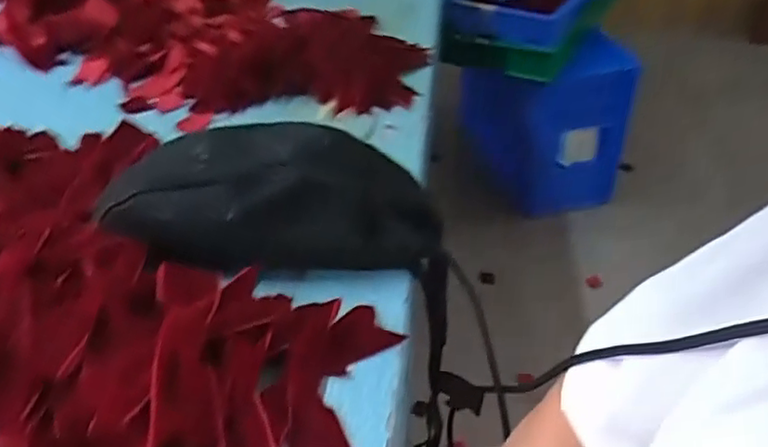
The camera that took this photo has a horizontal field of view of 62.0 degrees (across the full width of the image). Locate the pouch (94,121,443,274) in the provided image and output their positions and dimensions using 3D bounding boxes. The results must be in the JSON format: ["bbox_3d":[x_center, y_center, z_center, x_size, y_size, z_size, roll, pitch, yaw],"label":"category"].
[{"bbox_3d":[-0.094,-0.033,0.538,0.275,0.065,0.148,0,40,2],"label":"pouch"}]

